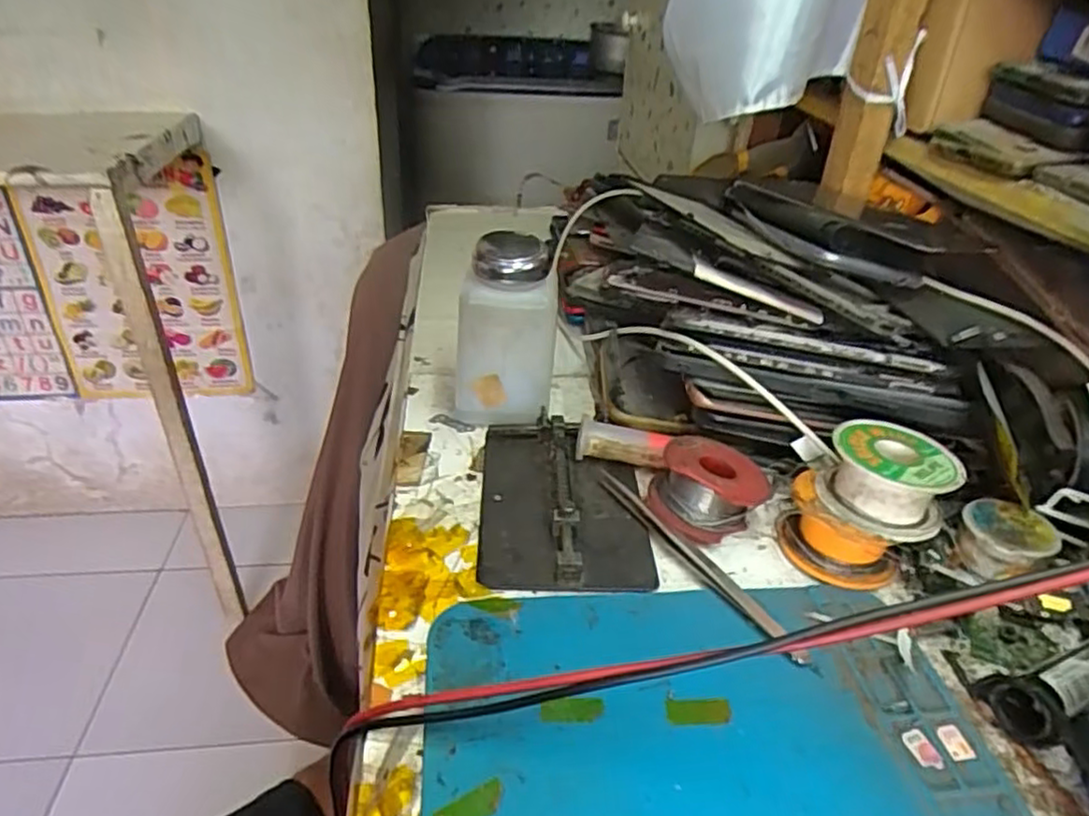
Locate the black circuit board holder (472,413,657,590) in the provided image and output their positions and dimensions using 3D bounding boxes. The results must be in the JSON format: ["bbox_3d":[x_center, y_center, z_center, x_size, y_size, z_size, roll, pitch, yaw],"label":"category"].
[{"bbox_3d":[0.010,0.042,0.345,0.079,0.014,0.116,2,32,-3],"label":"black circuit board holder"}]

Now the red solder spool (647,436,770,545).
[{"bbox_3d":[0.079,0.041,0.338,0.049,0.031,0.044,28,40,33],"label":"red solder spool"}]

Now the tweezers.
[{"bbox_3d":[0.069,0.067,0.320,0.014,0.006,0.130,-16,38,-29],"label":"tweezers"}]

